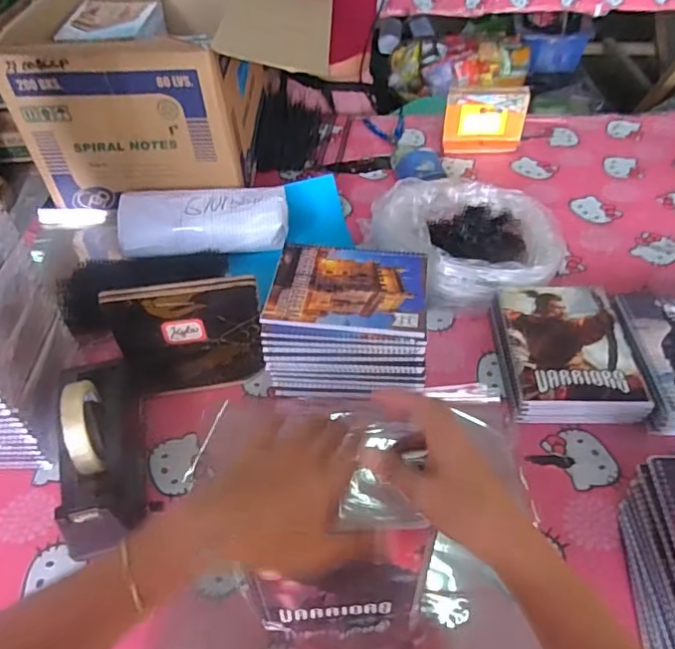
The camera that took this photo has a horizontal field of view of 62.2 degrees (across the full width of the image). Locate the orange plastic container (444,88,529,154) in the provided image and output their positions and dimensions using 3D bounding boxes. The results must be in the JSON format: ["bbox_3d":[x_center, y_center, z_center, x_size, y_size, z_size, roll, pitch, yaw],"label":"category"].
[{"bbox_3d":[0.299,-0.417,1.139,0.161,0.116,0.048,-1,46,1],"label":"orange plastic container"}]

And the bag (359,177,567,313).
[{"bbox_3d":[0.214,-0.136,0.892,0.278,0.089,0.258,-21,49,-17],"label":"bag"}]

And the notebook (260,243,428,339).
[{"bbox_3d":[0.015,-0.049,0.716,0.196,0.010,0.148,4,48,5],"label":"notebook"}]

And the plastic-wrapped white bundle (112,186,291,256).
[{"bbox_3d":[-0.223,-0.177,0.942,0.280,0.066,0.102,-5,46,-2],"label":"plastic-wrapped white bundle"}]

